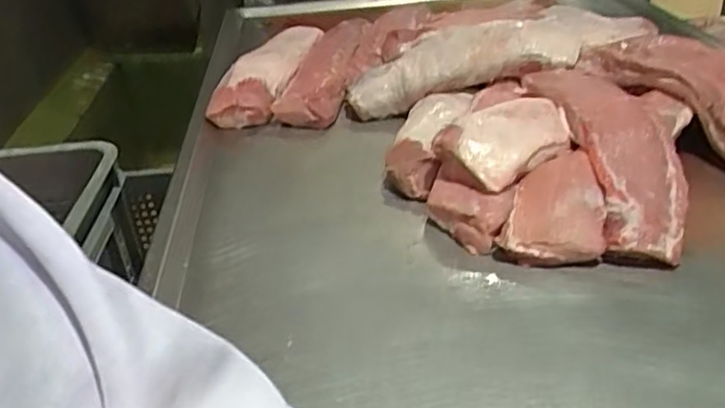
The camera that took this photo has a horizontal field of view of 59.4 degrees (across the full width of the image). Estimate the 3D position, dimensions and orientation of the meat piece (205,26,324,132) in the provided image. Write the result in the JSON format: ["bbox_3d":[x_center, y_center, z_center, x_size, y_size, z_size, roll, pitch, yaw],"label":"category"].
[{"bbox_3d":[-0.200,-0.295,1.402,0.130,0.071,0.460,4,34,12],"label":"meat piece"}]

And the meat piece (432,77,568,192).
[{"bbox_3d":[0.219,-0.107,0.965,0.141,0.063,0.214,23,42,36],"label":"meat piece"}]

